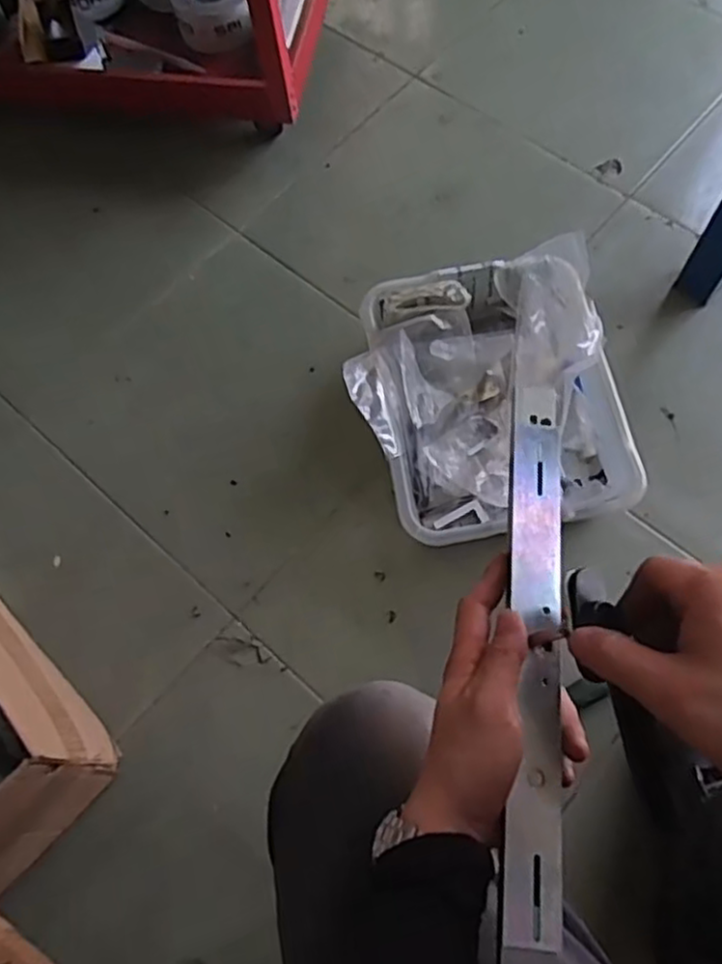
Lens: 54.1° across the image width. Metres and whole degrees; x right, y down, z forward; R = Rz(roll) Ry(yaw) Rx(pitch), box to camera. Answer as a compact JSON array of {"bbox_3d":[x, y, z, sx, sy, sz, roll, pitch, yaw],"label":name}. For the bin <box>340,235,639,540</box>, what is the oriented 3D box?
[{"bbox_3d":[0.146,-0.101,0.858,0.304,0.115,0.345,-9,67,-1],"label":"bin"}]

